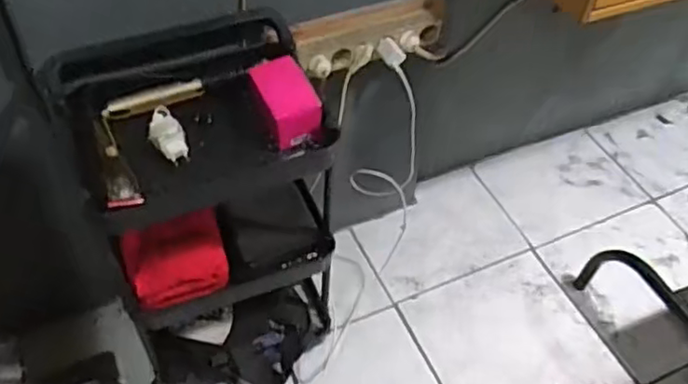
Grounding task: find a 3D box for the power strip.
[{"bbox_3d":[0.048,-0.264,1.146,0.266,0.042,0.067,-14,52,-14],"label":"power strip"}]

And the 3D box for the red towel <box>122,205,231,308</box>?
[{"bbox_3d":[-0.289,0.117,1.102,0.165,0.058,0.139,-13,52,-13],"label":"red towel"}]

